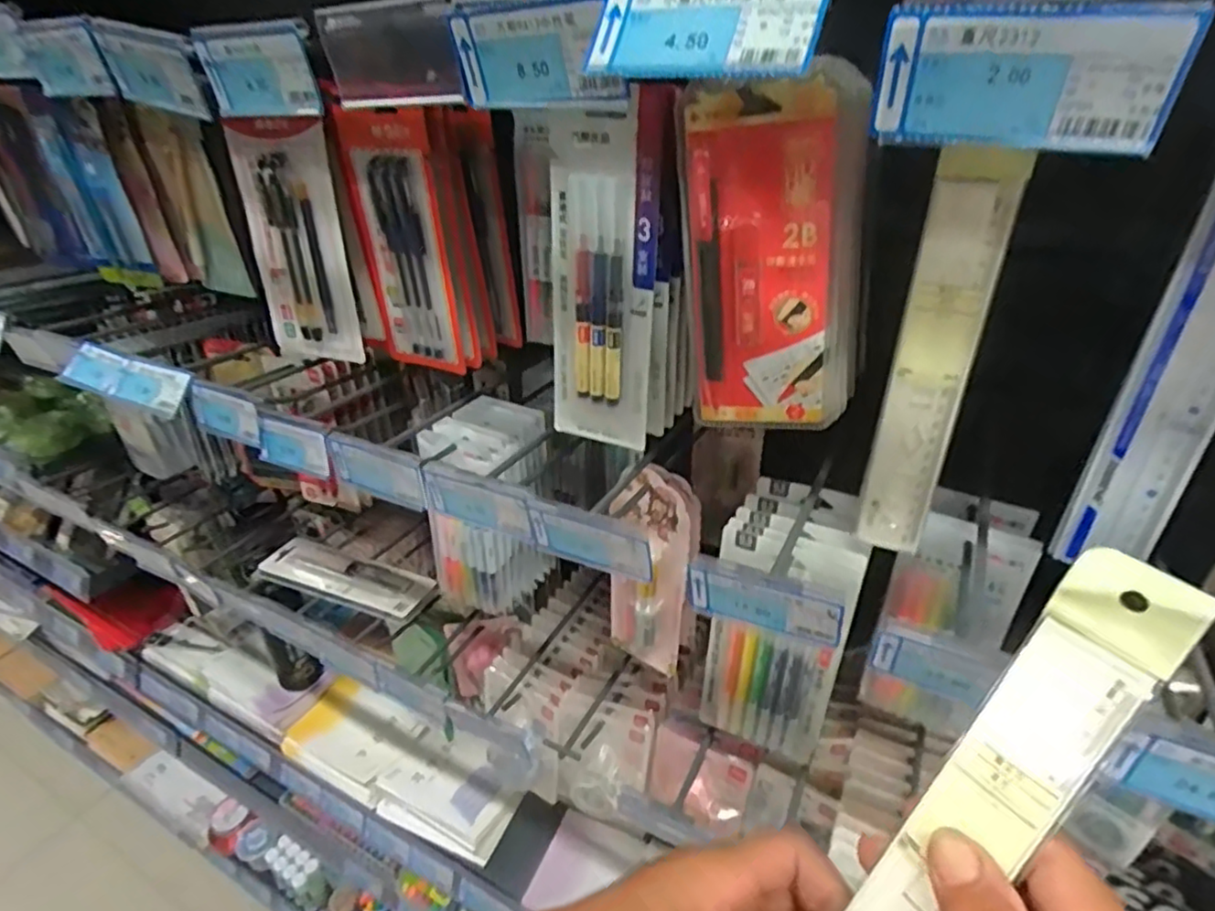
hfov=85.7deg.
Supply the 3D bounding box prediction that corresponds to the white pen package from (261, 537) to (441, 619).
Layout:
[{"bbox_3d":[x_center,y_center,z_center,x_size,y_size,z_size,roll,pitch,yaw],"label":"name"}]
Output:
[{"bbox_3d":[-0.286,0.132,0.729,0.191,0.022,0.066,10,33,15],"label":"white pen package"}]

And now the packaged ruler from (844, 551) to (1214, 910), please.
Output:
[{"bbox_3d":[0.125,0.145,0.236,0.007,0.240,0.037,20,12,-44],"label":"packaged ruler"}]

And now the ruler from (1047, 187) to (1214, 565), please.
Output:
[{"bbox_3d":[0.282,-0.038,0.319,0.044,0.229,0.006,19,38,28],"label":"ruler"}]

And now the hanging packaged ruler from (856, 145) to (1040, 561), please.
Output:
[{"bbox_3d":[0.174,-0.042,0.357,0.037,0.223,0.005,14,34,22],"label":"hanging packaged ruler"}]

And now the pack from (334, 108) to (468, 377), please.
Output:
[{"bbox_3d":[-0.156,-0.157,0.501,0.082,0.190,0.019,14,37,20],"label":"pack"}]

